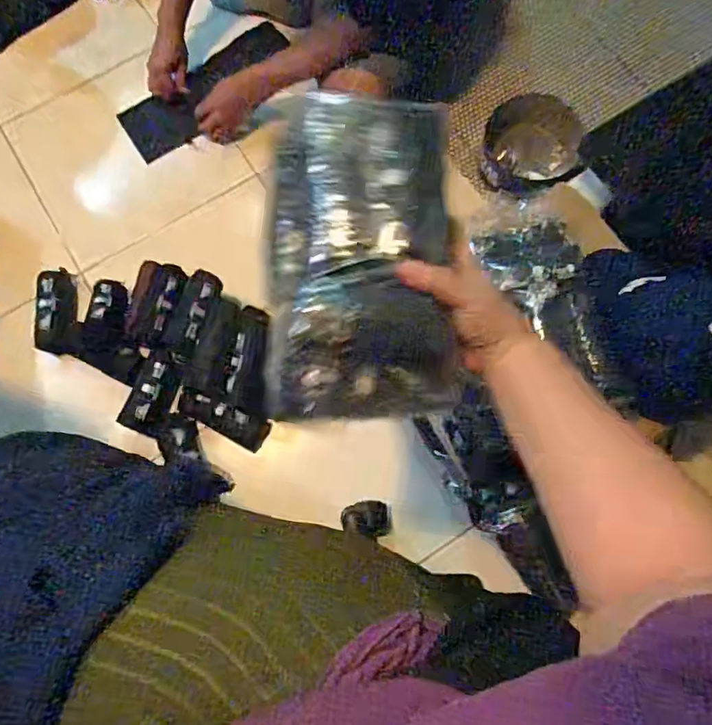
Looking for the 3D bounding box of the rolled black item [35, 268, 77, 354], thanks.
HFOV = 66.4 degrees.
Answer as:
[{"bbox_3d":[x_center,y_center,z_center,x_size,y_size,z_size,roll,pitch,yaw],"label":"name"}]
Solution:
[{"bbox_3d":[-0.541,-0.095,0.992,0.058,0.042,0.154,4,89,2],"label":"rolled black item"}]

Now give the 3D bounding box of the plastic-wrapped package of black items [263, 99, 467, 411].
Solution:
[{"bbox_3d":[0.001,-0.091,0.444,0.147,0.077,0.256,-3,76,0],"label":"plastic-wrapped package of black items"}]

